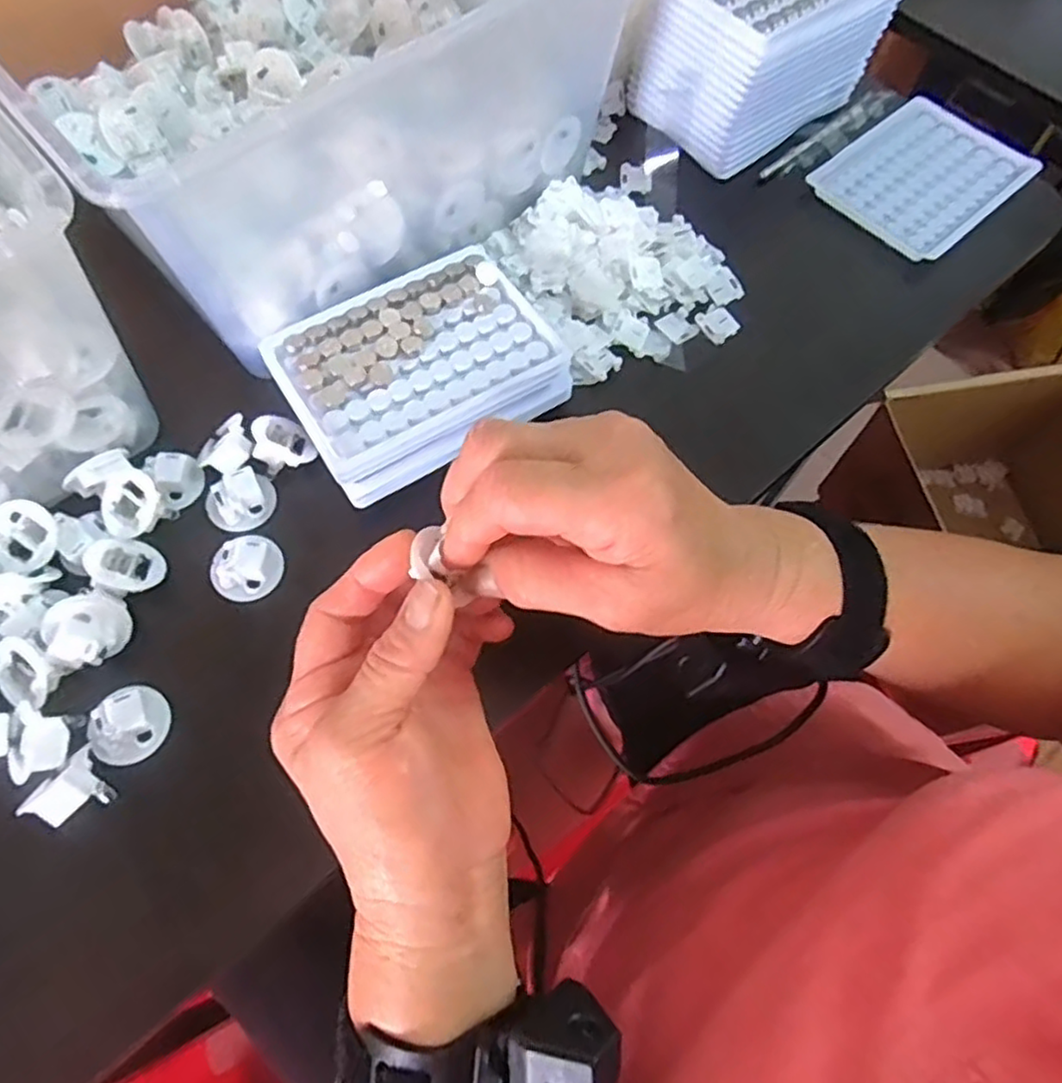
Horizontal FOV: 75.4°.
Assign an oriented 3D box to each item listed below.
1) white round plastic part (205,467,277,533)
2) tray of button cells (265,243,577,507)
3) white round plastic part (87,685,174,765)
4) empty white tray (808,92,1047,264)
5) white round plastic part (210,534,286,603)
[{"bbox_3d":[-0.145,-0.021,0.344,0.027,0.013,0.030,10,66,3],"label":"white round plastic part"},{"bbox_3d":[-0.057,-0.092,0.347,0.130,0.019,0.098,-32,71,-14],"label":"tray of button cells"},{"bbox_3d":[-0.174,0.080,0.297,0.027,0.019,0.032,39,71,14],"label":"white round plastic part"},{"bbox_3d":[0.256,-0.240,0.448,0.123,0.010,0.097,-40,73,-17],"label":"empty white tray"},{"bbox_3d":[-0.136,0.013,0.328,0.032,0.018,0.027,-15,67,-8],"label":"white round plastic part"}]

